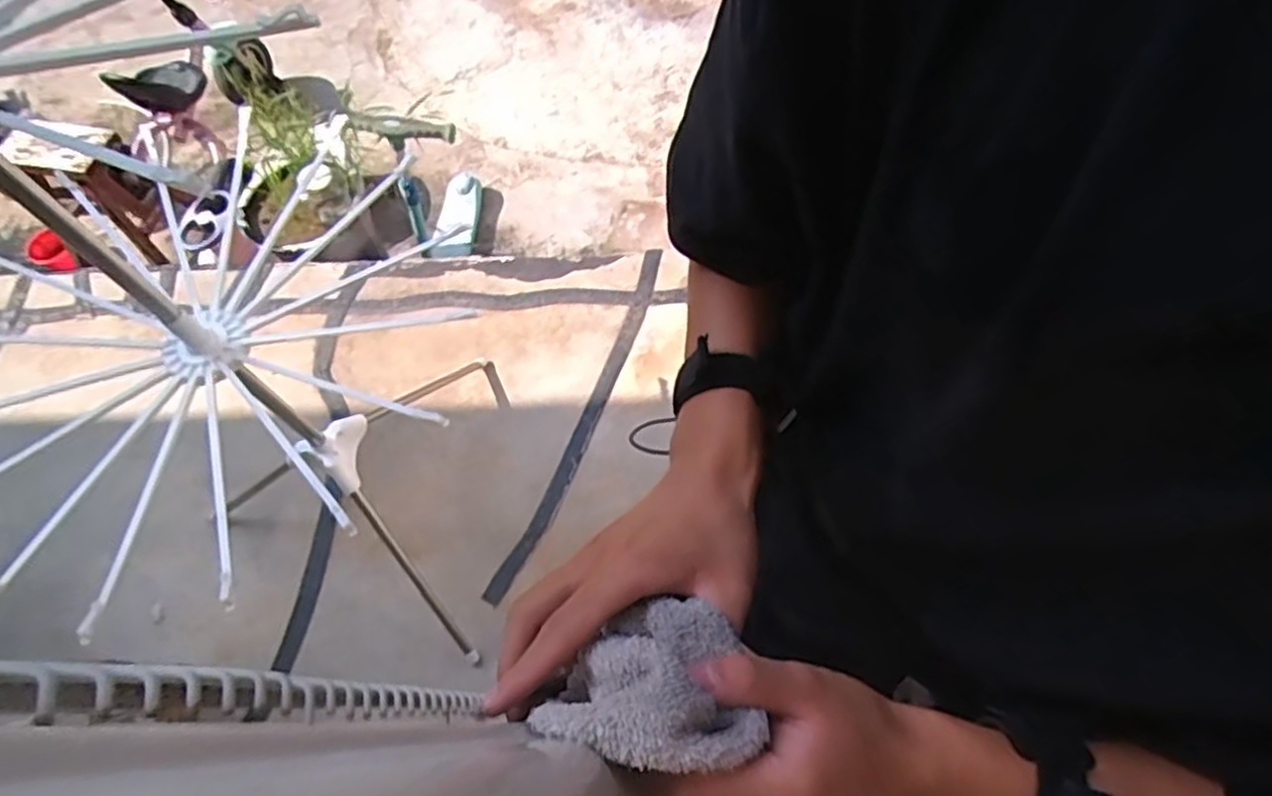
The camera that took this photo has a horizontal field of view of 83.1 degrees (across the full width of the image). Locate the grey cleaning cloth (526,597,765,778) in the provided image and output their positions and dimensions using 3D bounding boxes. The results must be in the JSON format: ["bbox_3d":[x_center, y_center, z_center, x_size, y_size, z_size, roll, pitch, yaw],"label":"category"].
[{"bbox_3d":[0.002,0.111,0.283,0.082,0.055,0.063,-8,64,0],"label":"grey cleaning cloth"}]

